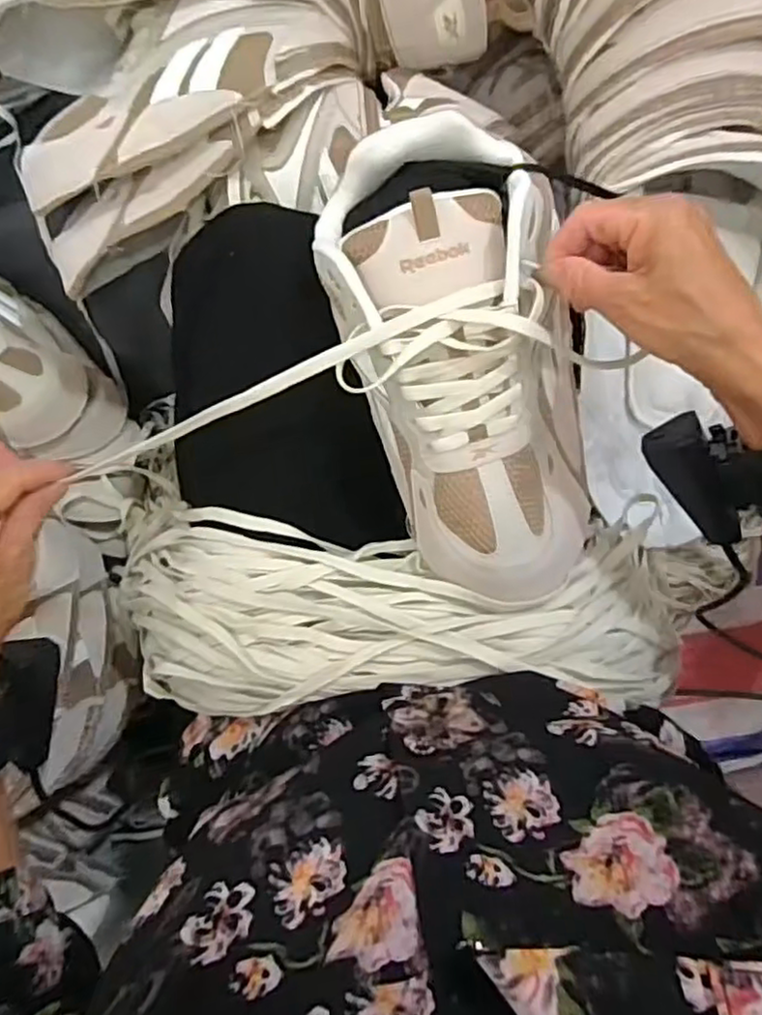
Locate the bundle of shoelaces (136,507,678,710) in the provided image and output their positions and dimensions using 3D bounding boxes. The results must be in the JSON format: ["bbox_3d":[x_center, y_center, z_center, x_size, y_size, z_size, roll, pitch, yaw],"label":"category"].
[{"bbox_3d":[0.007,0.060,0.416,0.350,0.079,0.115,-2,97,4],"label":"bundle of shoelaces"}]

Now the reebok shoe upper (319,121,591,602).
[{"bbox_3d":[0.051,-0.078,0.386,0.123,0.069,0.262,-15,97,5],"label":"reebok shoe upper"}]

